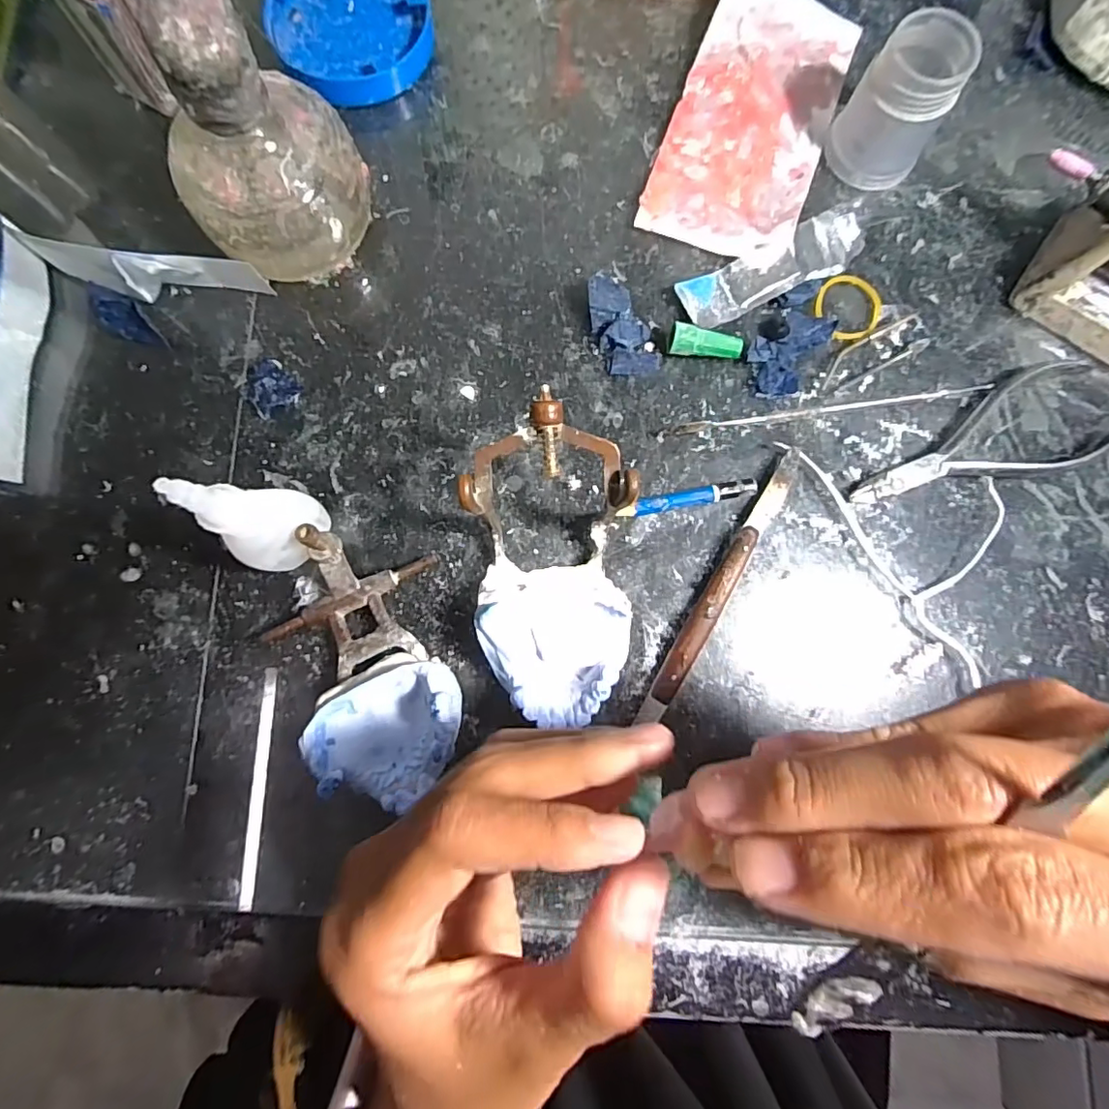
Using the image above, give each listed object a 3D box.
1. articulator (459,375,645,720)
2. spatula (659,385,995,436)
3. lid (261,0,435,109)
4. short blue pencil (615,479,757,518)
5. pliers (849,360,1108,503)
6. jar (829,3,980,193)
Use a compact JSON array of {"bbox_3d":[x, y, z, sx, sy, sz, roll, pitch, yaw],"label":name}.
[{"bbox_3d":[0.000,0.007,0.216,0.064,0.061,0.118,-2,82,0],"label":"articulator"},{"bbox_3d":[0.126,-0.067,0.254,0.153,0.007,0.006,-8,82,-1],"label":"spatula"},{"bbox_3d":[-0.103,-0.266,0.278,0.081,0.016,0.080,0,82,0],"label":"lid"},{"bbox_3d":[0.059,-0.024,0.247,0.061,0.008,0.008,-10,82,-1],"label":"short blue pencil"},{"bbox_3d":[0.192,-0.056,0.251,0.124,0.010,0.045,-12,82,-1],"label":"pliers"},{"bbox_3d":[0.157,-0.204,0.251,0.041,0.050,0.039,0,82,0],"label":"jar"}]

